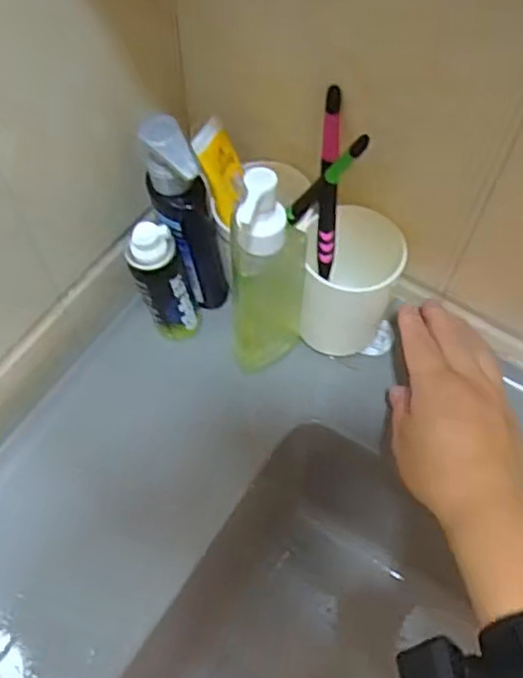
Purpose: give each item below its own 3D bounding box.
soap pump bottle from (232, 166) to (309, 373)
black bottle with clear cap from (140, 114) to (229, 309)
[{"bbox_3d":[0.005,-0.027,0.411,0.043,0.190,0.034,4,61,1],"label":"soap pump bottle"},{"bbox_3d":[-0.043,-0.068,0.417,0.041,0.163,0.031,-18,63,-11],"label":"black bottle with clear cap"}]

